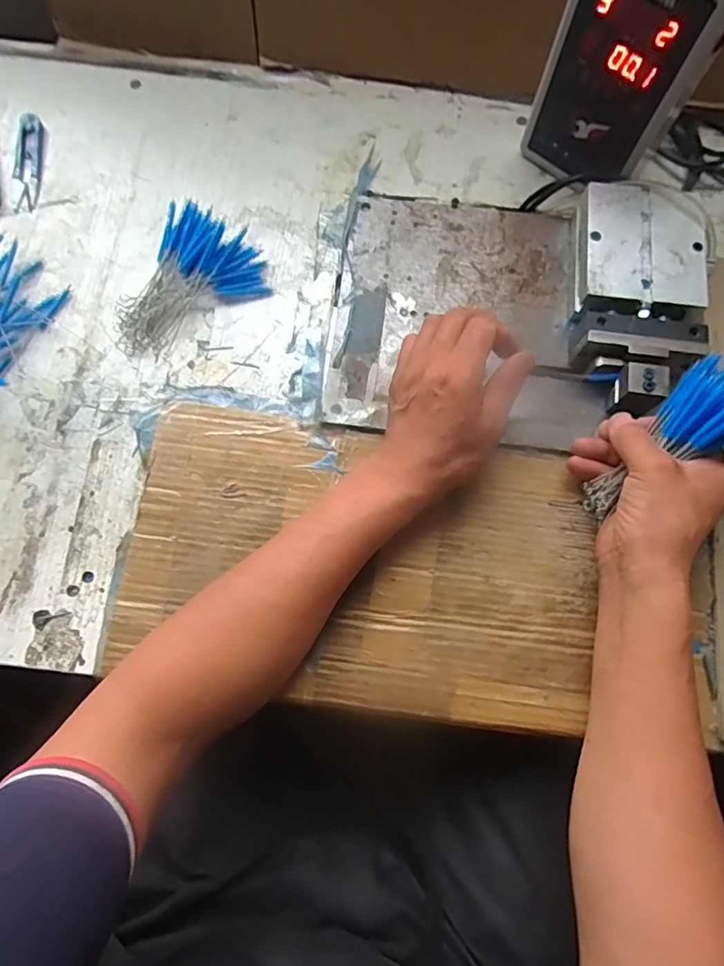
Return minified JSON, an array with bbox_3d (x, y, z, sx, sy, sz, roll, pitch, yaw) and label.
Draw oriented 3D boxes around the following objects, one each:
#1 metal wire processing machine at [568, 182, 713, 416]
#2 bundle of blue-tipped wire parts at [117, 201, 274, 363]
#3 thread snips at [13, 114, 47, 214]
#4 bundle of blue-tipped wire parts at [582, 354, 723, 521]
[{"bbox_3d":[0.226,-0.147,0.433,0.100,0.050,0.192,7,75,2],"label":"metal wire processing machine"},{"bbox_3d":[-0.143,-0.169,0.448,0.098,0.025,0.136,19,75,5],"label":"bundle of blue-tipped wire parts"},{"bbox_3d":[-0.315,-0.304,0.490,0.025,0.007,0.106,-3,75,-1],"label":"thread snips"},{"bbox_3d":[0.217,-0.027,0.374,0.055,0.042,0.134,49,123,12],"label":"bundle of blue-tipped wire parts"}]

